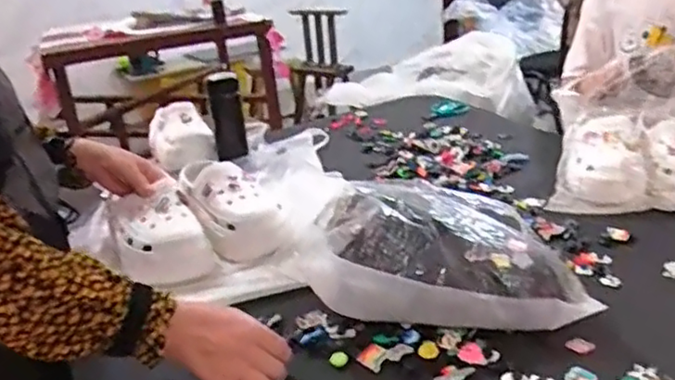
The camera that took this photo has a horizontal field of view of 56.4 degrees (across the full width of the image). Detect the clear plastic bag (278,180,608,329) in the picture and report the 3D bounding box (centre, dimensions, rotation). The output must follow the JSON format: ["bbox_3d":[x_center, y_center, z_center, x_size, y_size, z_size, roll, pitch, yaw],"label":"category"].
[{"bbox_3d":[0.123,0.070,0.759,0.305,0.134,0.213,-3,23,7],"label":"clear plastic bag"}]

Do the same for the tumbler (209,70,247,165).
[{"bbox_3d":[-0.205,-0.137,1.176,0.058,0.152,0.057,-9,23,-8],"label":"tumbler"}]

